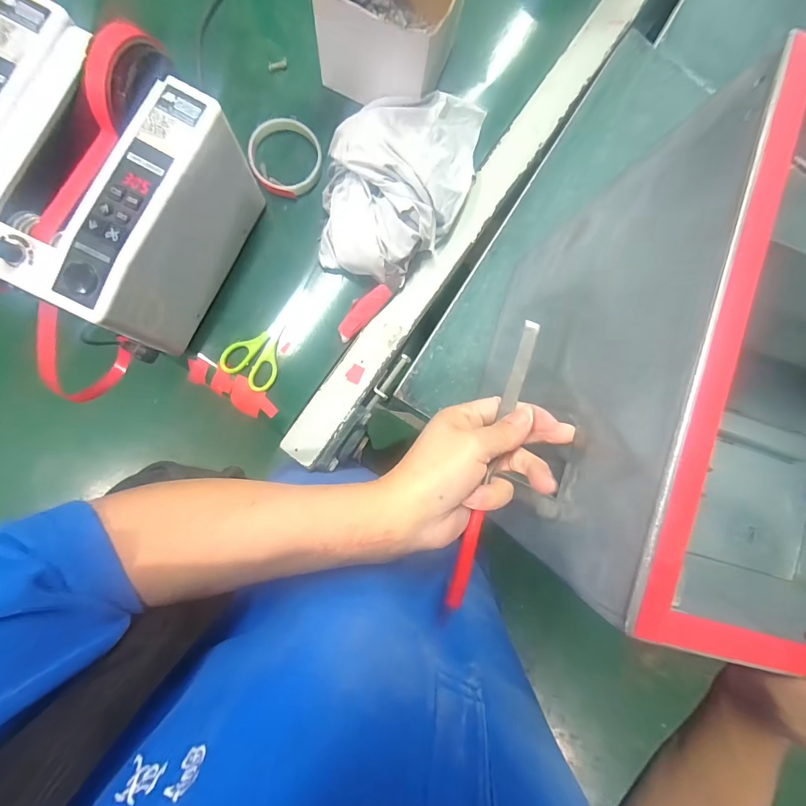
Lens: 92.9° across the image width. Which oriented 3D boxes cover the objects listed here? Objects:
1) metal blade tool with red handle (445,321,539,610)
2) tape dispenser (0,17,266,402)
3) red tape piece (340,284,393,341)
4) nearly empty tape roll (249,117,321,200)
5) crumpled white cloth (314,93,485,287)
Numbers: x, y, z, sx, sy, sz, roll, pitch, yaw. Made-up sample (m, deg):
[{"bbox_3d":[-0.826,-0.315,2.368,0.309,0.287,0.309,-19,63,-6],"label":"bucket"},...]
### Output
[{"bbox_3d":[0.057,0.034,0.238,0.012,0.005,0.182,18,81,-6],"label":"metal blade tool with red handle"},{"bbox_3d":[-0.253,-0.181,0.370,0.137,0.150,0.229,28,87,-6],"label":"tape dispenser"},{"bbox_3d":[-0.045,-0.109,0.453,0.024,0.004,0.076,41,94,-21],"label":"red tape piece"},{"bbox_3d":[-0.139,-0.289,0.451,0.083,0.018,0.081,0,90,-7],"label":"nearly empty tape roll"},{"bbox_3d":[-0.002,-0.249,0.438,0.159,0.079,0.213,11,89,-6],"label":"crumpled white cloth"}]

